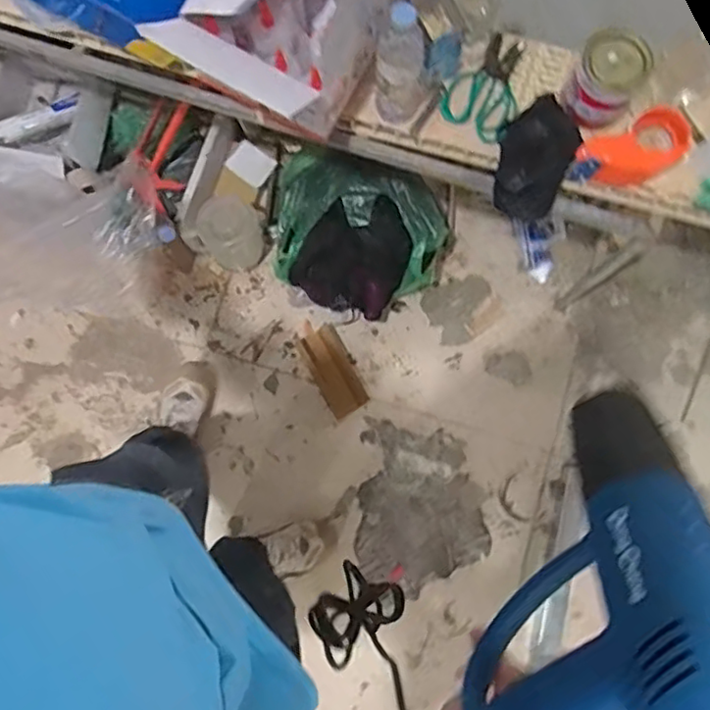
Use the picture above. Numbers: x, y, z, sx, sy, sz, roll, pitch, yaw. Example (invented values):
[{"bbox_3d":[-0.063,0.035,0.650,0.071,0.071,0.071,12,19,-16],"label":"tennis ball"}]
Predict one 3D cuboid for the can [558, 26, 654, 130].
[{"bbox_3d":[0.358,-0.393,0.917,0.093,0.117,0.088,0,80,0],"label":"can"}]

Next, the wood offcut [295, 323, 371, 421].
[{"bbox_3d":[-0.047,0.038,1.422,0.093,0.016,0.198,-29,81,-5],"label":"wood offcut"}]

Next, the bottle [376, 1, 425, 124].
[{"bbox_3d":[0.066,-0.399,0.884,0.065,0.207,0.060,0,80,0],"label":"bottle"}]

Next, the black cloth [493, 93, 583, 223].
[{"bbox_3d":[0.265,-0.283,0.948,0.100,0.190,0.033,16,49,4],"label":"black cloth"}]

